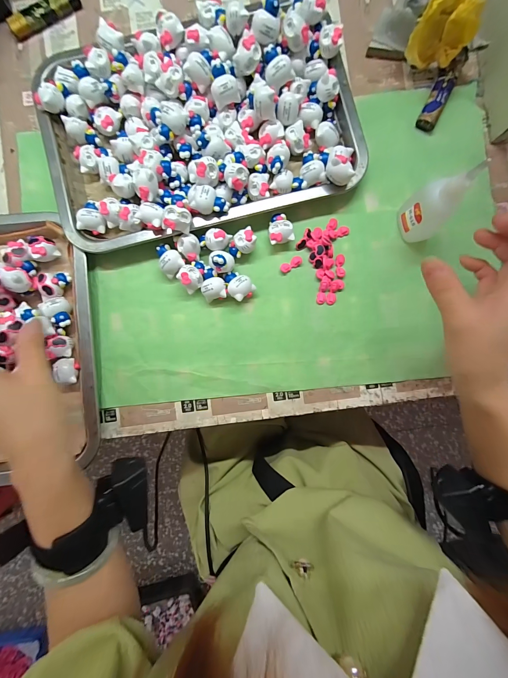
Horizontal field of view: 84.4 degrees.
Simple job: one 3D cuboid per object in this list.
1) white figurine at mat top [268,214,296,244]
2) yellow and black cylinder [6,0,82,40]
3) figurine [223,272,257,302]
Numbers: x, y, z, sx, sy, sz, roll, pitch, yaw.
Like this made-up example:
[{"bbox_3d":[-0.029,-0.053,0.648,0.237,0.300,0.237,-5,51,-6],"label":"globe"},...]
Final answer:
[{"bbox_3d":[0.026,-0.111,0.286,0.024,0.019,0.029,-13,88,0],"label":"white figurine at mat top"},{"bbox_3d":[-0.224,-0.349,0.301,0.079,0.015,0.014,-31,88,-1],"label":"yellow and black cylinder"},{"bbox_3d":[-0.017,-0.053,0.282,0.033,0.021,0.024,40,88,2],"label":"figurine"}]

